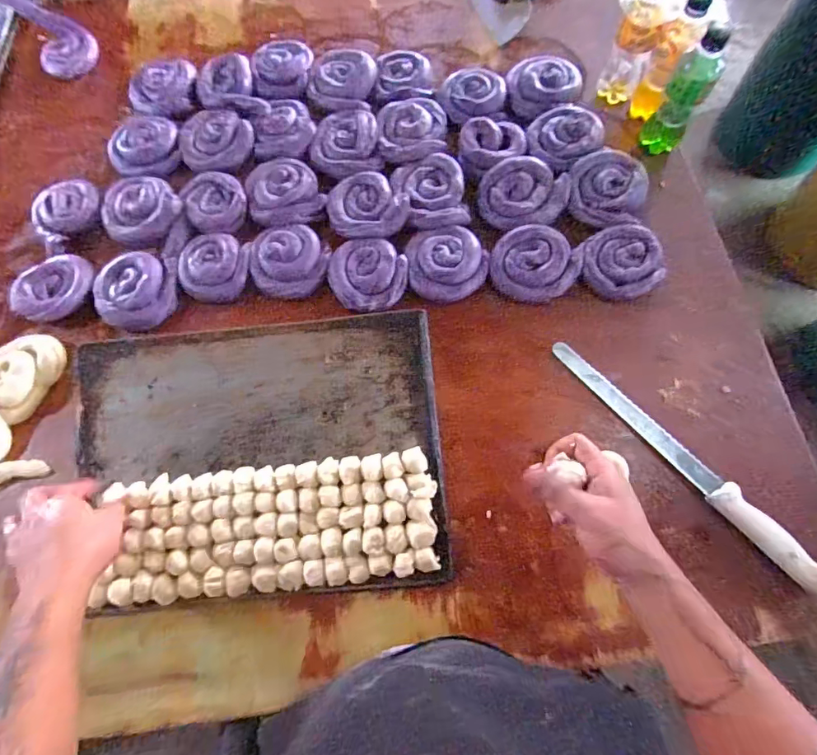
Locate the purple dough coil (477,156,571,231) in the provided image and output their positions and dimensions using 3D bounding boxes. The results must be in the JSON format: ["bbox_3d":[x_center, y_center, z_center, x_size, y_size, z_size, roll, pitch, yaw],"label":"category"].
[{"bbox_3d":[0.167,-0.271,0.699,0.119,0.041,0.111,-1,70,2],"label":"purple dough coil"}]

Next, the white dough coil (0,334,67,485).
[{"bbox_3d":[-0.523,0.040,0.625,0.131,0.032,0.189,-1,70,2],"label":"white dough coil"}]

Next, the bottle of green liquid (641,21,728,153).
[{"bbox_3d":[0.386,-0.395,0.675,0.053,0.164,0.055,27,73,11],"label":"bottle of green liquid"}]

